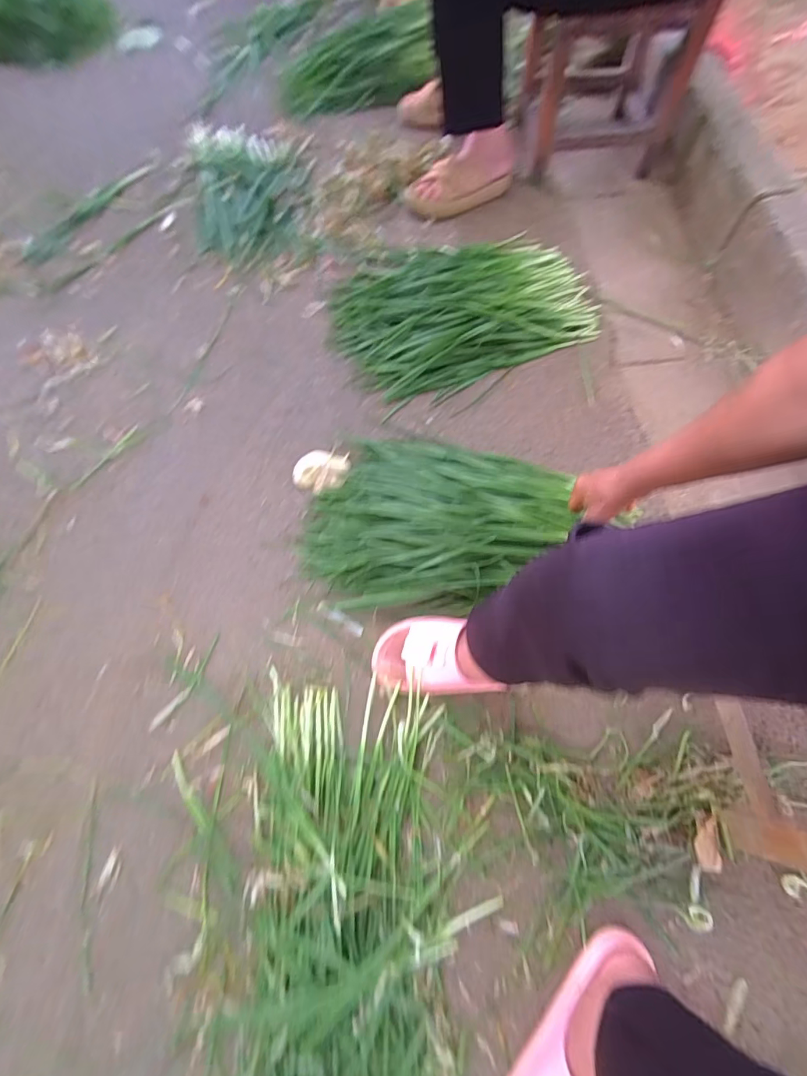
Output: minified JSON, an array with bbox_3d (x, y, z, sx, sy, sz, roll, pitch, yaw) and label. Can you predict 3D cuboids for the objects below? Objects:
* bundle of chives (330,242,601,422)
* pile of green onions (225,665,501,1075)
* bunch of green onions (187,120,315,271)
[{"bbox_3d":[0.099,-0.467,0.892,0.483,0.055,0.375,-25,68,-7],"label":"bundle of chives"},{"bbox_3d":[-0.056,0.401,0.527,0.254,0.035,0.456,0,67,3],"label":"pile of green onions"},{"bbox_3d":[-0.352,-0.806,1.047,0.277,0.041,0.525,-9,67,0],"label":"bunch of green onions"}]

